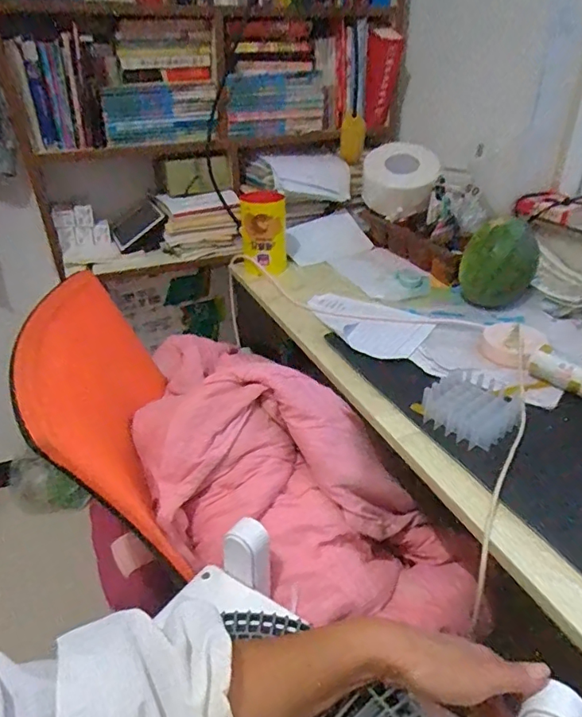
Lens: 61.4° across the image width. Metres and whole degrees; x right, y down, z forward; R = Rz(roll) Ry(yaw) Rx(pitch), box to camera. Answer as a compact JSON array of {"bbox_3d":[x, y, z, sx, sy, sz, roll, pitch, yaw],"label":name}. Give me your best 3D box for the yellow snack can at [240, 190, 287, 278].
[{"bbox_3d":[-0.063,-0.289,1.130,0.103,0.164,0.095,-4,32,-5],"label":"yellow snack can"}]

